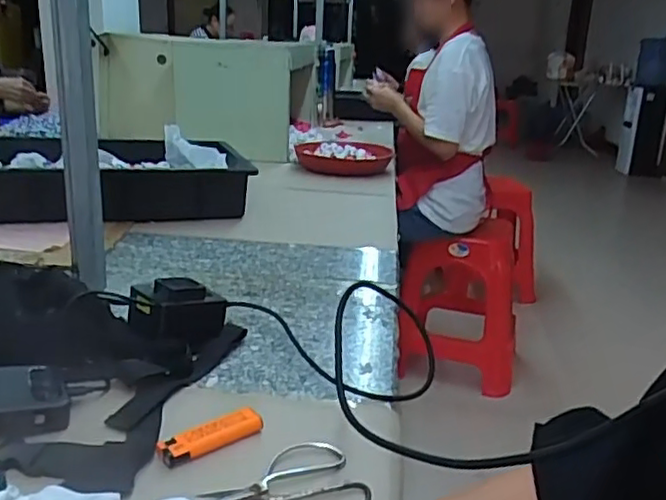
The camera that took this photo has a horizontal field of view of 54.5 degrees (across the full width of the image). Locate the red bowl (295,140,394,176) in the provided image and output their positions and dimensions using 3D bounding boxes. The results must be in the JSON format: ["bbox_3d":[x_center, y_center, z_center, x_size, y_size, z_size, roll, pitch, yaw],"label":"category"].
[{"bbox_3d":[0.025,-0.232,1.621,0.235,0.060,0.197,5,19,7],"label":"red bowl"}]

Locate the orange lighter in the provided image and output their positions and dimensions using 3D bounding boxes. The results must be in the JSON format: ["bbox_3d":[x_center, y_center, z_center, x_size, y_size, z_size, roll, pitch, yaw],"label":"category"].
[{"bbox_3d":[-0.094,0.144,0.502,0.081,0.018,0.020,-11,22,-38],"label":"orange lighter"}]

